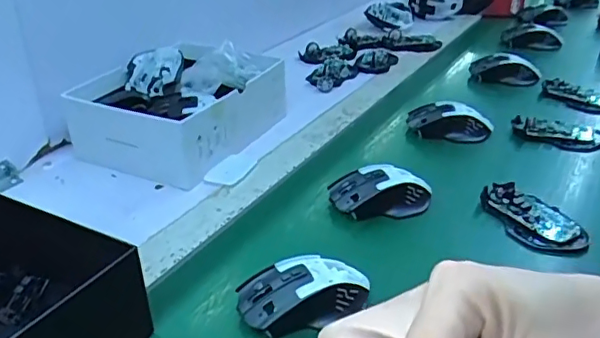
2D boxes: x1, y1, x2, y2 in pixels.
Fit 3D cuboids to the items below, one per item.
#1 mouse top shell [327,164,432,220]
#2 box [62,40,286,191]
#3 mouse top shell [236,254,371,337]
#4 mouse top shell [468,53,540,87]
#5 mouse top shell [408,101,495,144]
[{"bbox_3d":[0.085,0.024,0.597,0.104,0.033,0.058,3,29,7],"label":"mouse top shell"},{"bbox_3d":[-0.151,-0.086,0.757,0.201,0.091,0.247,14,32,24],"label":"box"},{"bbox_3d":[0.004,0.104,0.471,0.106,0.042,0.053,-8,30,-13],"label":"mouse top shell"},{"bbox_3d":[0.322,-0.158,0.887,0.101,0.034,0.053,8,31,22],"label":"mouse top shell"},{"bbox_3d":[0.196,-0.062,0.741,0.110,0.040,0.052,7,30,13],"label":"mouse top shell"}]

